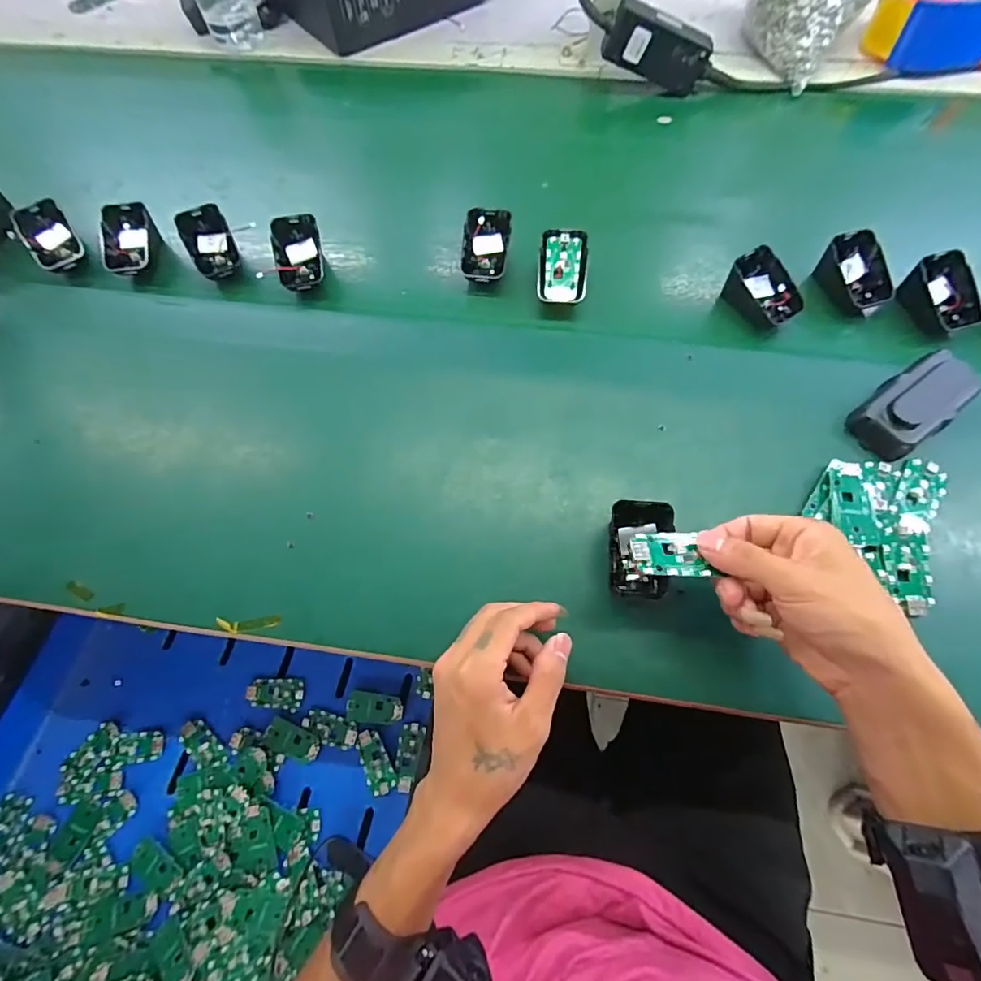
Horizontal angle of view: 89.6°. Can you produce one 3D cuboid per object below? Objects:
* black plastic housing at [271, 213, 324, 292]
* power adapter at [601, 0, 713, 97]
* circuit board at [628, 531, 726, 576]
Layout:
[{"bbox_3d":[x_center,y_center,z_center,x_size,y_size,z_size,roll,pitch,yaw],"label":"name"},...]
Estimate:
[{"bbox_3d":[-0.185,-0.228,0.477,0.044,0.021,0.068,-5,95,-9],"label":"black plastic housing"},{"bbox_3d":[0.190,-0.495,0.553,0.120,0.055,0.024,12,67,-16],"label":"power adapter"},{"bbox_3d":[0.115,0.040,0.313,0.051,0.010,0.030,-3,68,0],"label":"circuit board"}]

